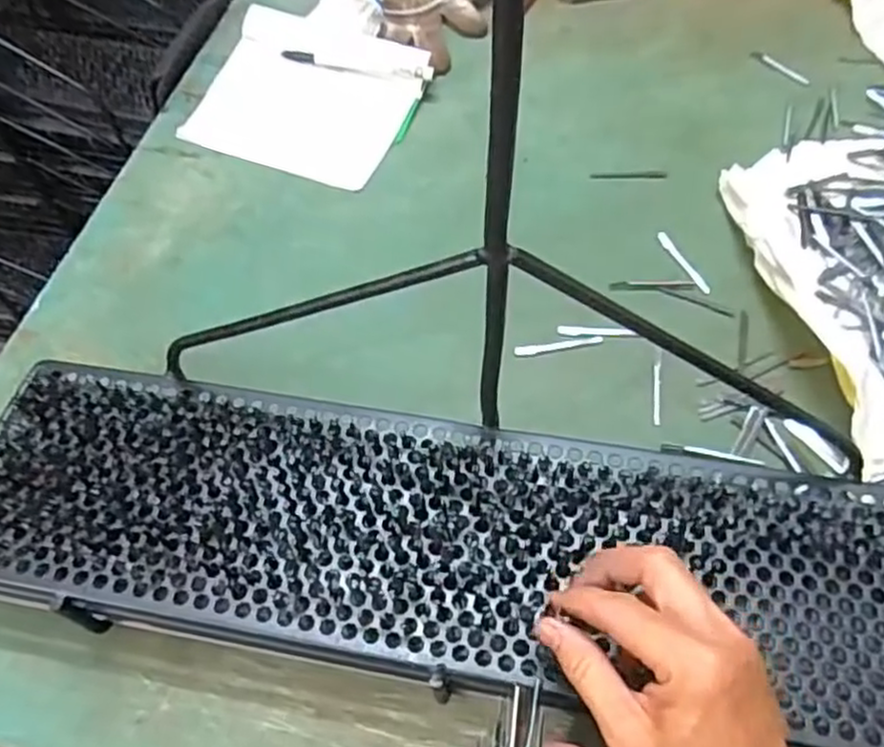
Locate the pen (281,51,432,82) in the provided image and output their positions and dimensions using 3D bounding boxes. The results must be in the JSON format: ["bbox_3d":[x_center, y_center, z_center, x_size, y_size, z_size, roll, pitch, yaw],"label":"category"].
[{"bbox_3d":[-0.085,-0.303,0.704,0.153,0.007,0.014,13,61,12],"label":"pen"}]

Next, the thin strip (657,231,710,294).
[{"bbox_3d":[0.196,-0.091,0.580,0.008,0.004,0.068,-23,60,-9],"label":"thin strip"}]

